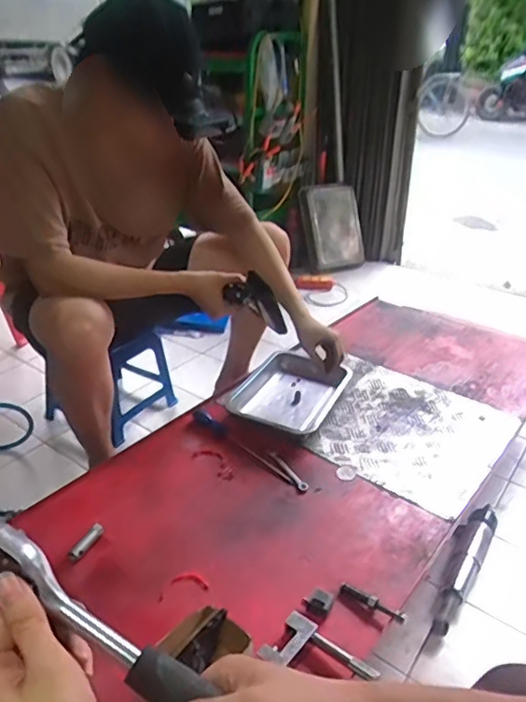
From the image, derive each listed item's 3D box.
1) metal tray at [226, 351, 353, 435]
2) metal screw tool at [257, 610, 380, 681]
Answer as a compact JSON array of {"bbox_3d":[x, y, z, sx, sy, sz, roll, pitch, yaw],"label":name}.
[{"bbox_3d":[0.070,0.094,1.296,0.222,0.061,0.302,15,32,24],"label":"metal tray"},{"bbox_3d":[0.078,0.414,0.750,0.141,0.017,0.078,21,35,32],"label":"metal screw tool"}]

